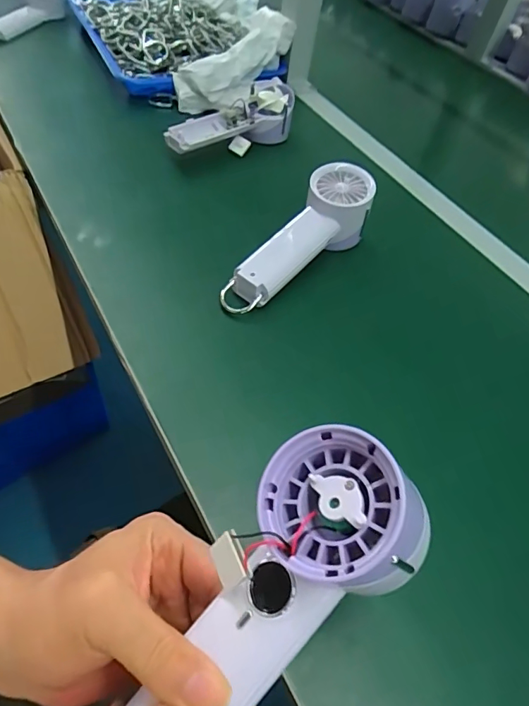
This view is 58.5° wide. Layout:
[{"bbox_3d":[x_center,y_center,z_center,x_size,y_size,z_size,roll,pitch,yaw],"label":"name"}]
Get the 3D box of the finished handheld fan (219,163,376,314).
[{"bbox_3d":[0.032,-0.102,0.453,0.062,0.058,0.195,37,71,21],"label":"finished handheld fan"}]

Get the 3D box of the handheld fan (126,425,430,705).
[{"bbox_3d":[-0.002,0.114,0.203,0.068,0.036,0.177,38,87,22],"label":"handheld fan"}]

